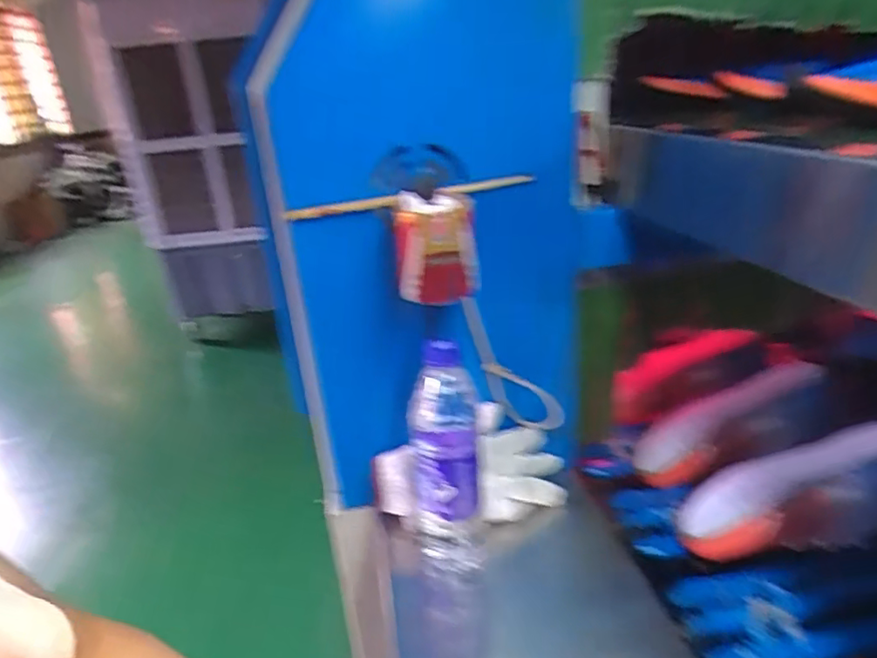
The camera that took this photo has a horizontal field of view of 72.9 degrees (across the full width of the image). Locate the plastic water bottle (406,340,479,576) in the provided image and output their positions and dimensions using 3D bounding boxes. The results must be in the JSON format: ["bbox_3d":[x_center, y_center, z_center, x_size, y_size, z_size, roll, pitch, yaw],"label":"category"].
[{"bbox_3d":[0.007,0.121,0.555,0.065,0.219,0.068,-5,24,-3],"label":"plastic water bottle"}]

